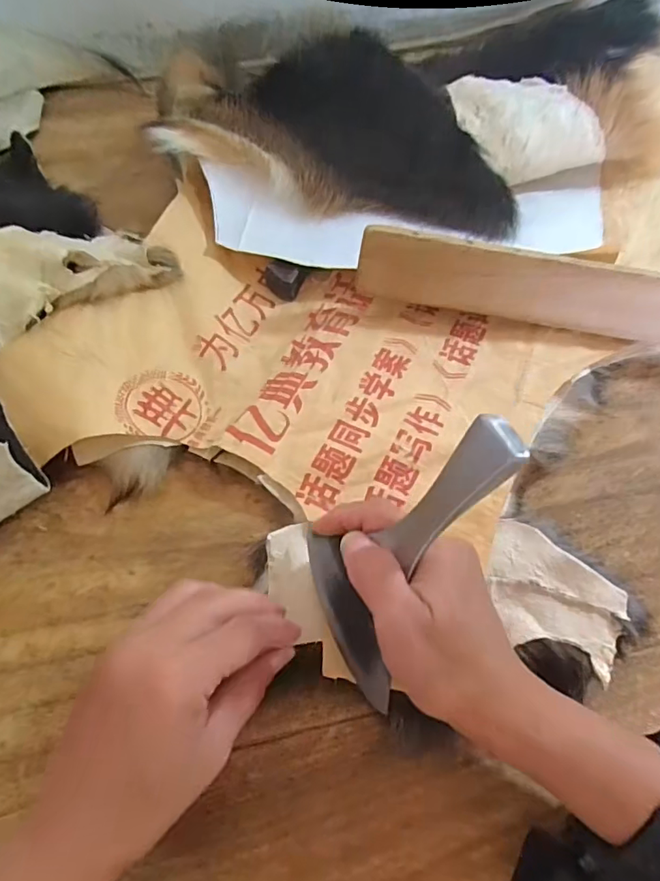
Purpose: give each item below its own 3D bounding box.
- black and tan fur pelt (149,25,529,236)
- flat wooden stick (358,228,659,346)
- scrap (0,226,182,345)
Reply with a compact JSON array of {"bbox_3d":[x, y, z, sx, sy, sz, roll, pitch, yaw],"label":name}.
[{"bbox_3d":[0.007,-0.254,0.421,0.289,0.040,0.162,9,66,1],"label":"black and tan fur pelt"},{"bbox_3d":[0.264,-0.079,0.355,0.493,0.049,0.014,9,37,-1],"label":"flat wooden stick"},{"bbox_3d":[-0.162,-0.113,0.333,0.125,0.051,0.056,-26,68,-37],"label":"scrap"}]

